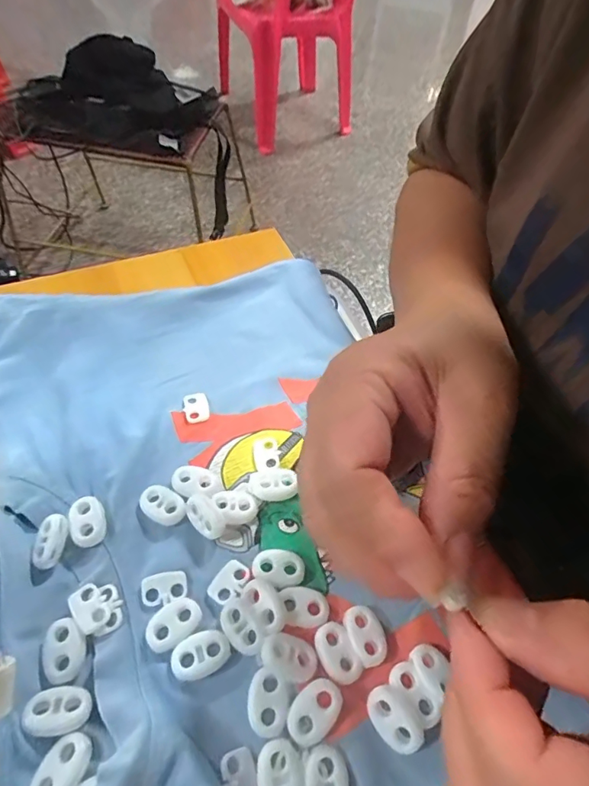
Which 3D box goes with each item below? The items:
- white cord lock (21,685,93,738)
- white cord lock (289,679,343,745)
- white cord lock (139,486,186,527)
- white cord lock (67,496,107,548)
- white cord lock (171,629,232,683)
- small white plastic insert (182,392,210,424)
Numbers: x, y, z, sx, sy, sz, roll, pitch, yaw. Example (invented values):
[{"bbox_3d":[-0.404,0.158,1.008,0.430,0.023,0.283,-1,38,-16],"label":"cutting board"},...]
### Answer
[{"bbox_3d":[-0.084,0.111,0.166,0.021,0.005,0.015,-7,53,-9],"label":"white cord lock"},{"bbox_3d":[0.007,0.115,0.170,0.015,0.007,0.022,35,58,22],"label":"white cord lock"},{"bbox_3d":[-0.061,0.051,0.216,0.022,0.004,0.015,36,58,22],"label":"white cord lock"},{"bbox_3d":[-0.091,0.056,0.207,0.015,0.004,0.021,-5,62,-34],"label":"white cord lock"},{"bbox_3d":[-0.036,0.101,0.183,0.022,0.004,0.015,-18,55,-17],"label":"white cord lock"},{"bbox_3d":[-0.053,0.007,0.251,0.013,0.004,0.020,-10,53,-11],"label":"small white plastic insert"}]

